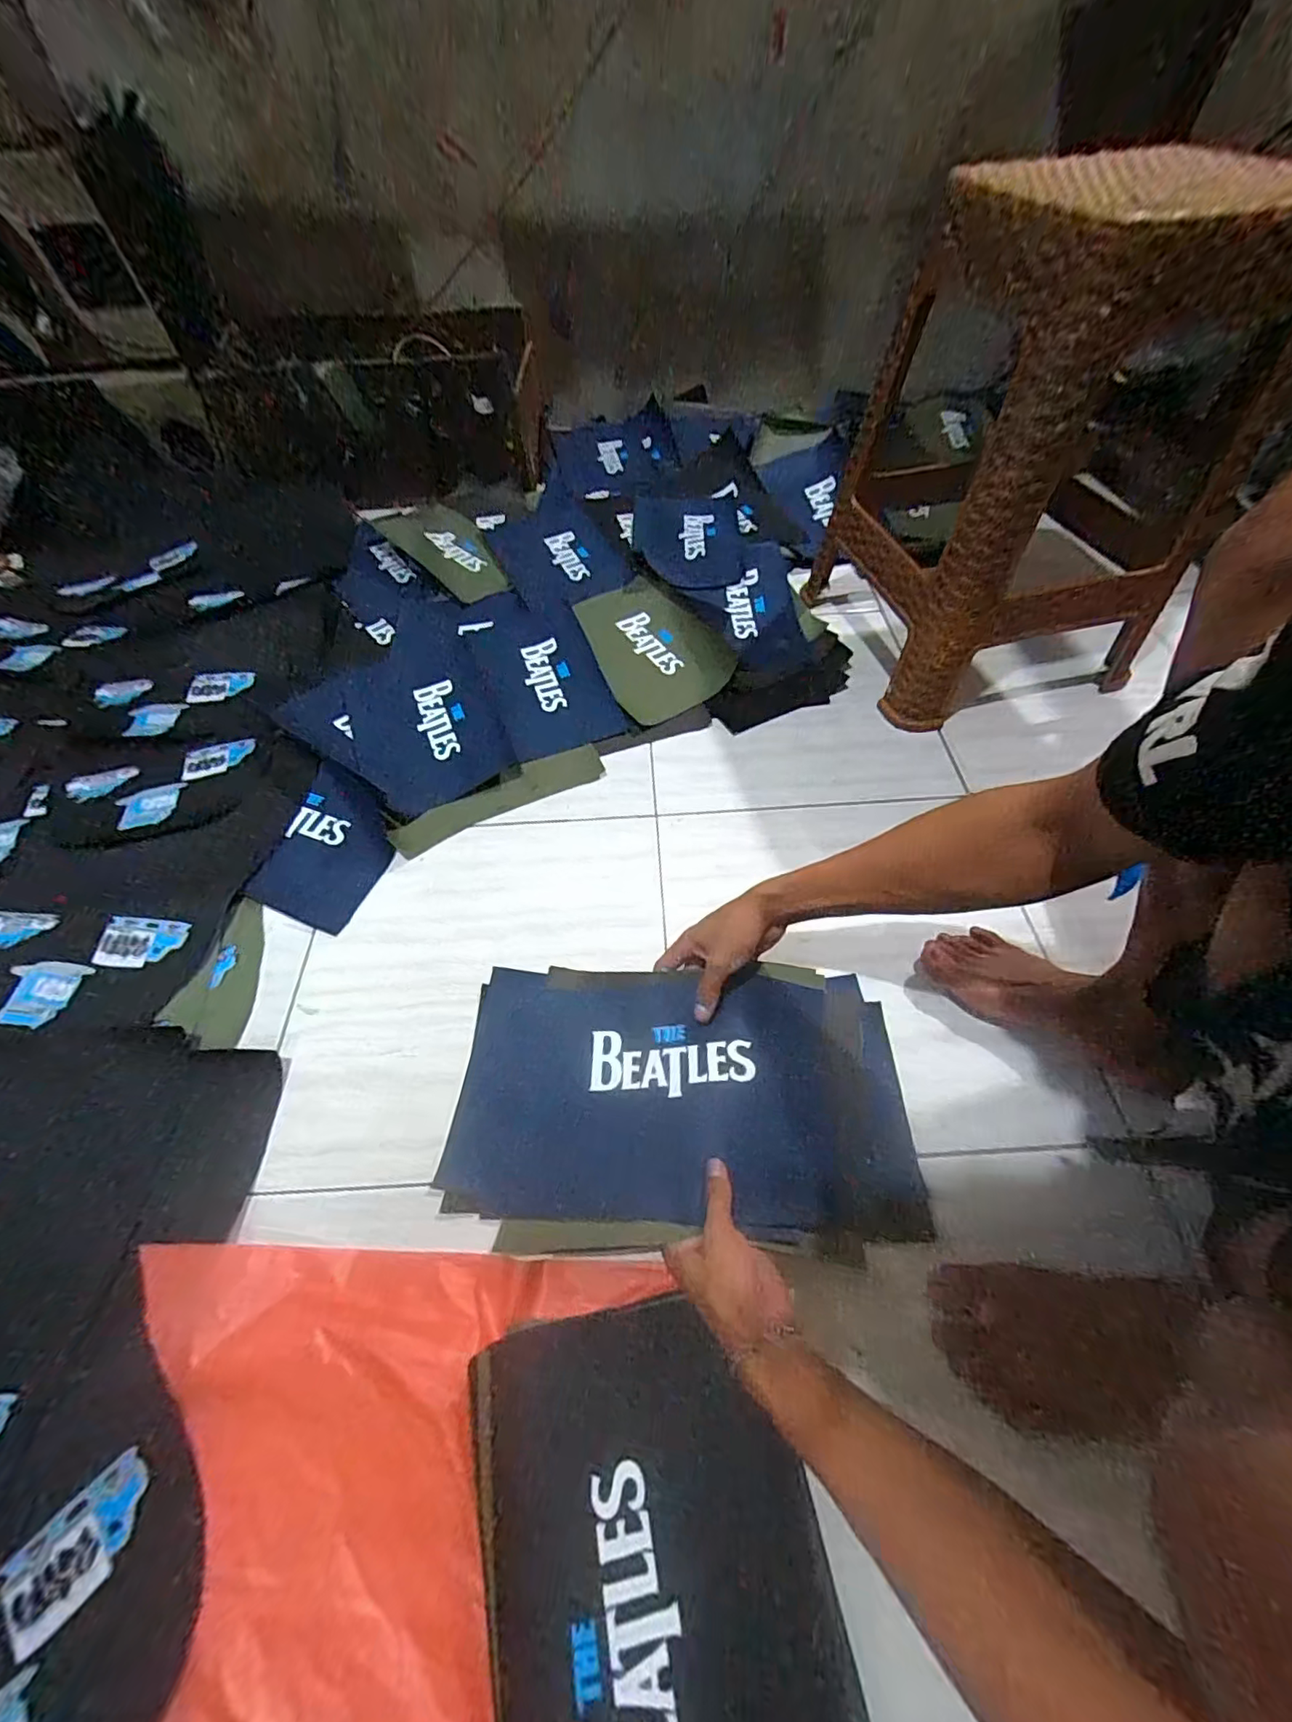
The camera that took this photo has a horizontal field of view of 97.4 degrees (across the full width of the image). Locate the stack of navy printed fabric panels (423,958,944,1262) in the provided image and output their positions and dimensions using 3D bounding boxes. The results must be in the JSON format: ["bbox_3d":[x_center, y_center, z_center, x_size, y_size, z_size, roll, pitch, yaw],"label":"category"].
[{"bbox_3d":[0.028,0.214,0.528,0.407,0.055,0.237,1,57,3],"label":"stack of navy printed fabric panels"}]

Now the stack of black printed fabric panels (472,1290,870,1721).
[{"bbox_3d":[0.012,0.485,0.352,0.216,0.022,0.336,-13,57,-6],"label":"stack of black printed fabric panels"}]

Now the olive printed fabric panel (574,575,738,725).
[{"bbox_3d":[0.006,-0.348,0.908,0.182,0.028,0.250,-34,74,-6],"label":"olive printed fabric panel"}]

